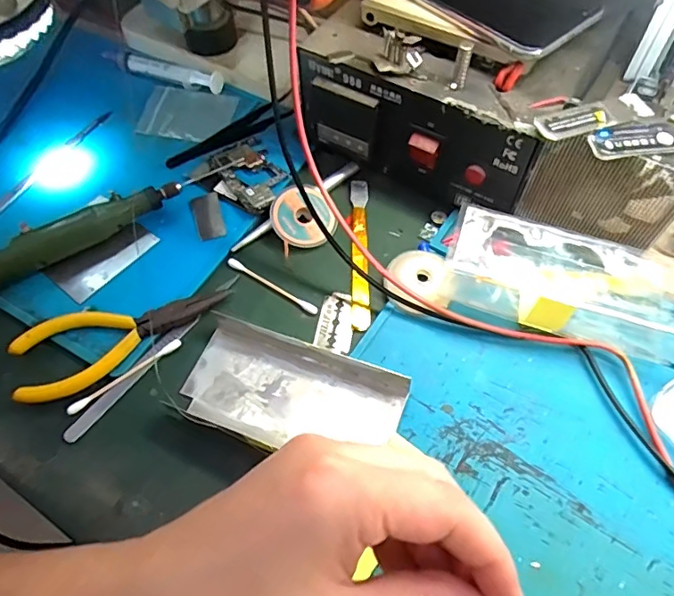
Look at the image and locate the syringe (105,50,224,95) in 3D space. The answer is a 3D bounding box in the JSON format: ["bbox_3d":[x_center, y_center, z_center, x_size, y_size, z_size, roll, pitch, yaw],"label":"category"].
[{"bbox_3d":[-0.147,-0.191,0.435,0.108,0.022,0.020,22,62,15],"label":"syringe"}]

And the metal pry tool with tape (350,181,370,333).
[{"bbox_3d":[0.015,-0.033,0.344,0.013,0.006,0.119,0,59,3],"label":"metal pry tool with tape"}]

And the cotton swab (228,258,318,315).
[{"bbox_3d":[-0.042,-0.008,0.330,0.069,0.004,0.006,28,64,18],"label":"cotton swab"}]

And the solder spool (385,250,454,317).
[{"bbox_3d":[0.050,-0.011,0.320,0.038,0.017,0.043,-14,59,-6],"label":"solder spool"}]

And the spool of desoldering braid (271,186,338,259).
[{"bbox_3d":[-0.024,-0.055,0.349,0.044,0.007,0.044,4,69,-11],"label":"spool of desoldering braid"}]

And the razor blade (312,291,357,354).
[{"bbox_3d":[0.001,0.014,0.317,0.023,0.004,0.041,10,60,8],"label":"razor blade"}]

